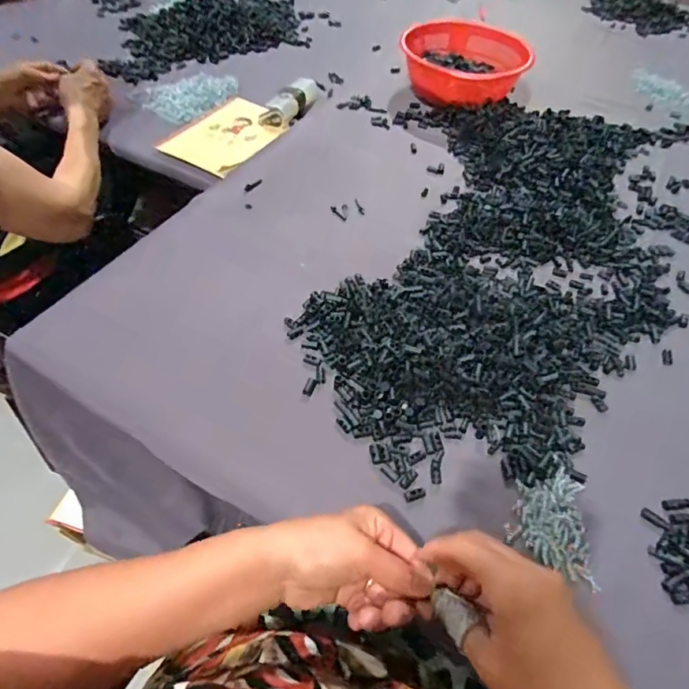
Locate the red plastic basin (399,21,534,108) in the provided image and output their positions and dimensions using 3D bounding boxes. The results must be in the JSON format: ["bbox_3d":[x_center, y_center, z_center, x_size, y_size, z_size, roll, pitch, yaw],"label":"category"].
[{"bbox_3d":[0.229,-0.524,0.914,0.219,0.111,0.178,23,53,15],"label":"red plastic basin"}]

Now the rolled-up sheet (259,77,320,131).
[{"bbox_3d":[-0.090,-0.438,0.860,0.055,0.035,0.183,20,52,12],"label":"rolled-up sheet"}]

